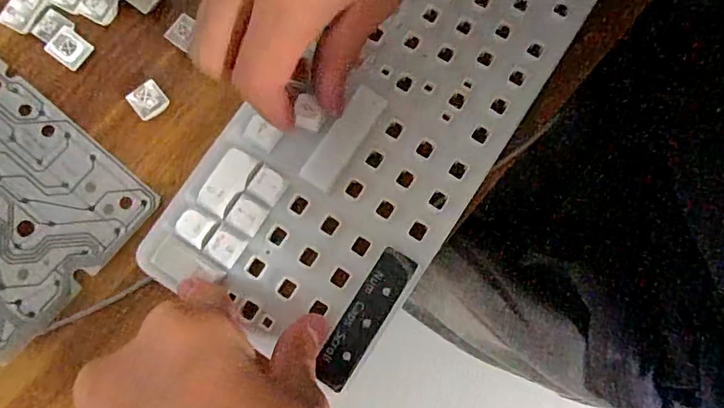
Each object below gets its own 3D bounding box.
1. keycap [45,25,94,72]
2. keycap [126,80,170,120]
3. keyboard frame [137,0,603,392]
[{"bbox_3d":[-0.161,-0.086,0.282,0.017,0.008,0.018,34,82,7],"label":"keycap"},{"bbox_3d":[-0.116,-0.056,0.280,0.018,0.008,0.018,-38,81,-5],"label":"keycap"},{"bbox_3d":[0.058,-0.106,0.278,0.122,0.014,0.409,37,82,7],"label":"keyboard frame"}]

